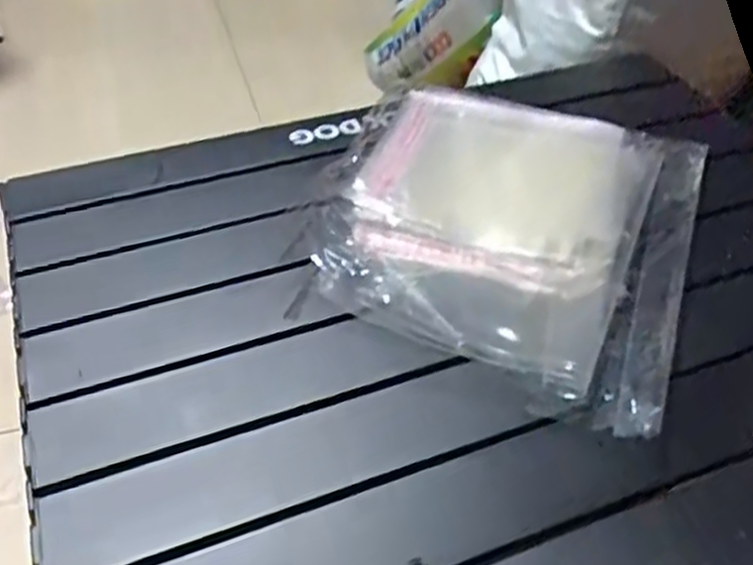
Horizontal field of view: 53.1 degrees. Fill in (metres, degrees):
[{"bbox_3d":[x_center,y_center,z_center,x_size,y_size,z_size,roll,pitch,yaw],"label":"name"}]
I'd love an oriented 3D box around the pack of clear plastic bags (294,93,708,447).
[{"bbox_3d":[0.091,-0.048,0.533,0.250,0.018,0.287,17,49,14],"label":"pack of clear plastic bags"}]

